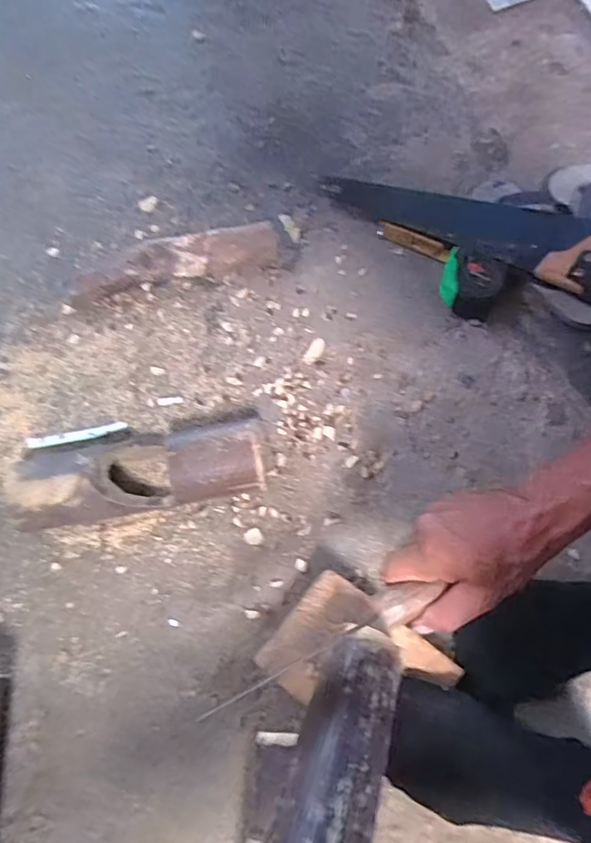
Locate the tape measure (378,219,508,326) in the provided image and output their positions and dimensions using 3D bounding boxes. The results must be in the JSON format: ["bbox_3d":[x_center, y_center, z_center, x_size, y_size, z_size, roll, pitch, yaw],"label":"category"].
[{"bbox_3d":[0.179,-0.203,0.664,0.178,0.047,0.076,32,72,12],"label":"tape measure"}]

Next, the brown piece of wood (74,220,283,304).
[{"bbox_3d":[-0.159,-0.209,0.675,0.273,0.055,0.053,-12,68,-4],"label":"brown piece of wood"}]

